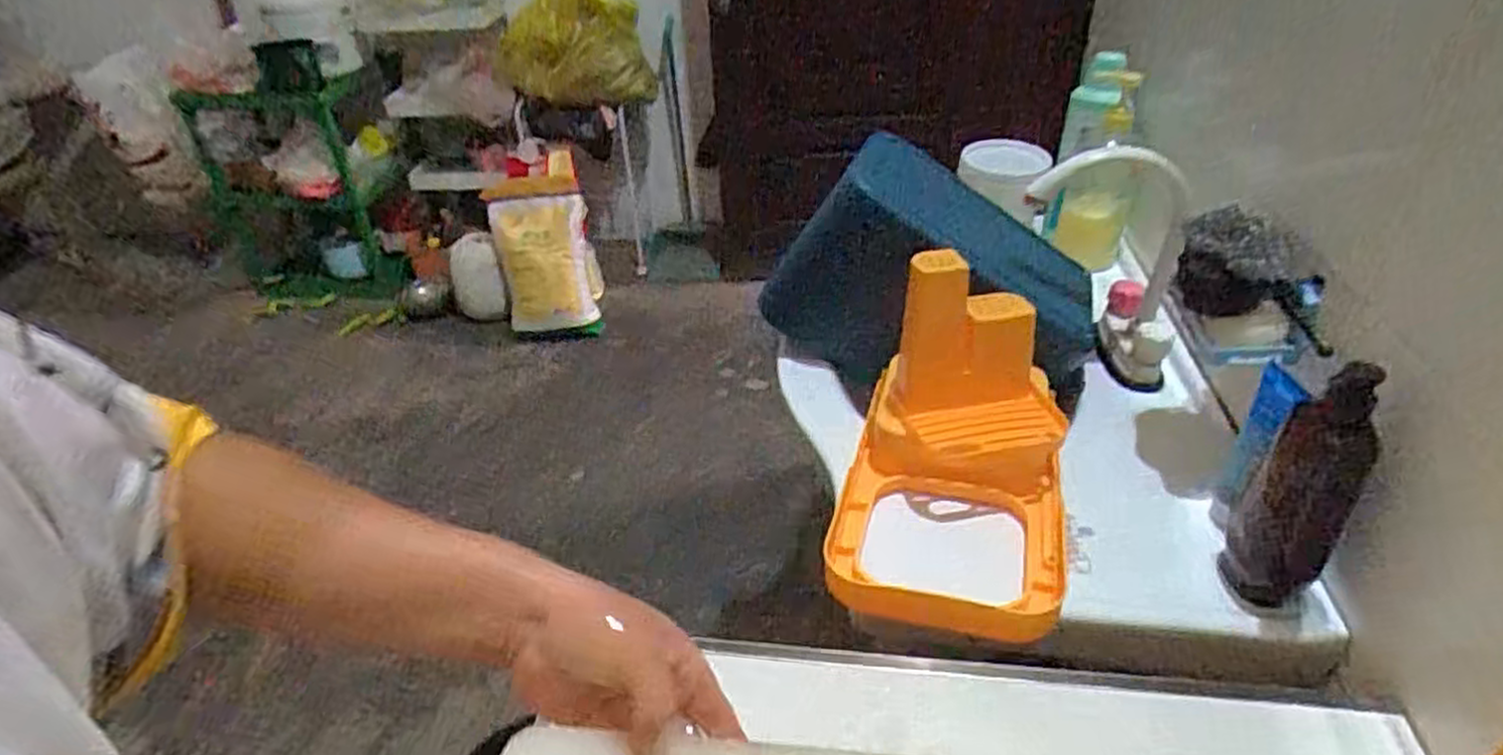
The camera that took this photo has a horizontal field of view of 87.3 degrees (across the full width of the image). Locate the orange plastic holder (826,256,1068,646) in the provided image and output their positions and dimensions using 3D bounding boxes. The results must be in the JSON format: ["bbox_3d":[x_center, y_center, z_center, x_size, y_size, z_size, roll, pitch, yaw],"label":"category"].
[{"bbox_3d":[0.187,0.040,0.684,0.188,0.198,0.279,7,37,14],"label":"orange plastic holder"}]

